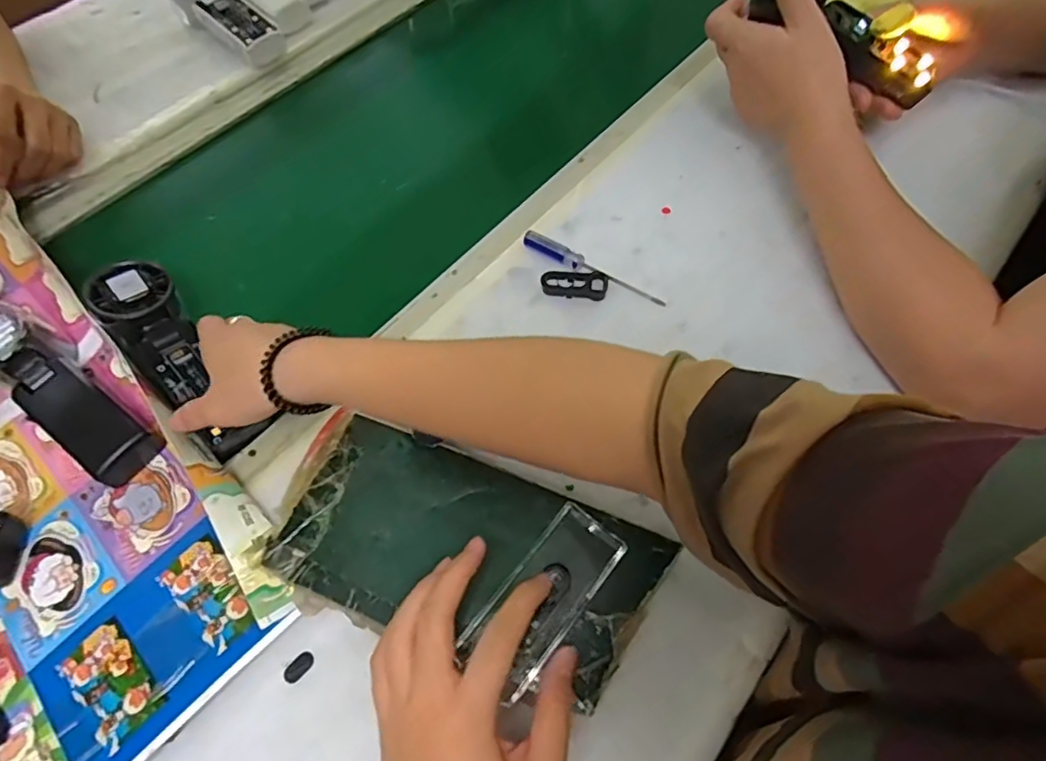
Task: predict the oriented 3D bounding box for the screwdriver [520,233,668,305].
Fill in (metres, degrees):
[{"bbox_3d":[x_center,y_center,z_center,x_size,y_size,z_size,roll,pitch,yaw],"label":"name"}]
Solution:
[{"bbox_3d":[0.056,-0.089,0.450,0.122,0.012,0.017,26,65,16],"label":"screwdriver"}]

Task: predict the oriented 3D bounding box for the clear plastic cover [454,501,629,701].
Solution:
[{"bbox_3d":[0.012,0.119,0.321,0.045,0.017,0.103,31,66,19],"label":"clear plastic cover"}]

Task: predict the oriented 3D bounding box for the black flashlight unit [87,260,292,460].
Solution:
[{"bbox_3d":[-0.250,-0.015,0.419,0.054,0.031,0.165,-36,81,-17],"label":"black flashlight unit"}]

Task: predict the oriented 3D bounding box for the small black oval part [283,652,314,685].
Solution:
[{"bbox_3d":[-0.129,0.164,0.330,0.018,0.004,0.010,-40,66,-18],"label":"small black oval part"}]

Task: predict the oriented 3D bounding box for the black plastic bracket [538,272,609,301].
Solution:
[{"bbox_3d":[0.040,-0.075,0.446,0.051,0.011,0.022,6,61,6],"label":"black plastic bracket"}]

